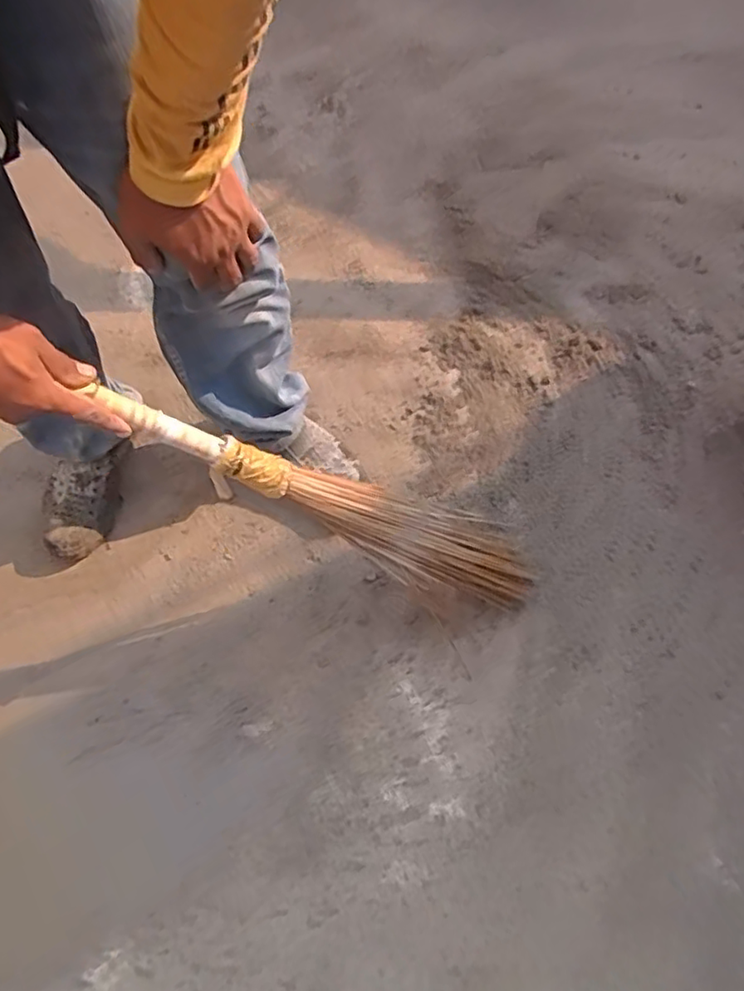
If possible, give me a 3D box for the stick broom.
[{"bbox_3d":[-0.019,0.018,0.730,0.603,0.078,0.085,26,66,-33],"label":"stick broom"}]

